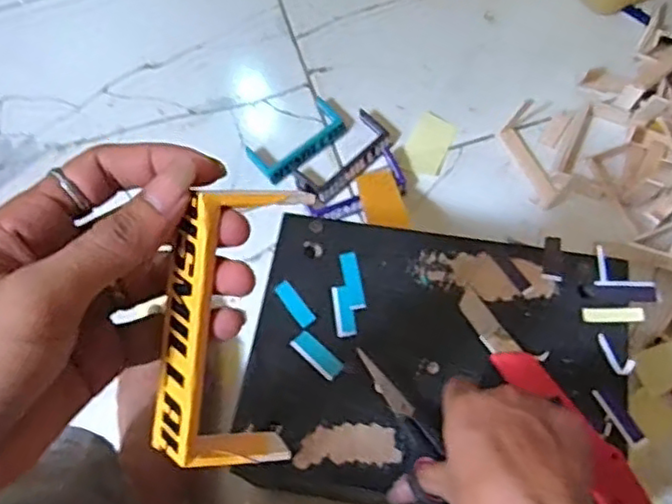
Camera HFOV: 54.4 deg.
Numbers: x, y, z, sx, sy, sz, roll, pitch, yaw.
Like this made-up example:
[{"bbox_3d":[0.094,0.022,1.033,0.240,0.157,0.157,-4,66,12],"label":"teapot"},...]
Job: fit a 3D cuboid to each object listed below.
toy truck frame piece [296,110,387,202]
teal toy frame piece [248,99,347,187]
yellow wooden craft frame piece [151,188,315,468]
[{"bbox_3d":[0.011,-0.103,0.711,0.052,0.013,0.114,41,74,19],"label":"toy truck frame piece"},{"bbox_3d":[-0.042,-0.125,0.726,0.112,0.012,0.060,-35,69,-12],"label":"teal toy frame piece"},{"bbox_3d":[-0.042,0.029,0.254,0.054,0.013,0.108,0,100,-22],"label":"yellow wooden craft frame piece"}]

